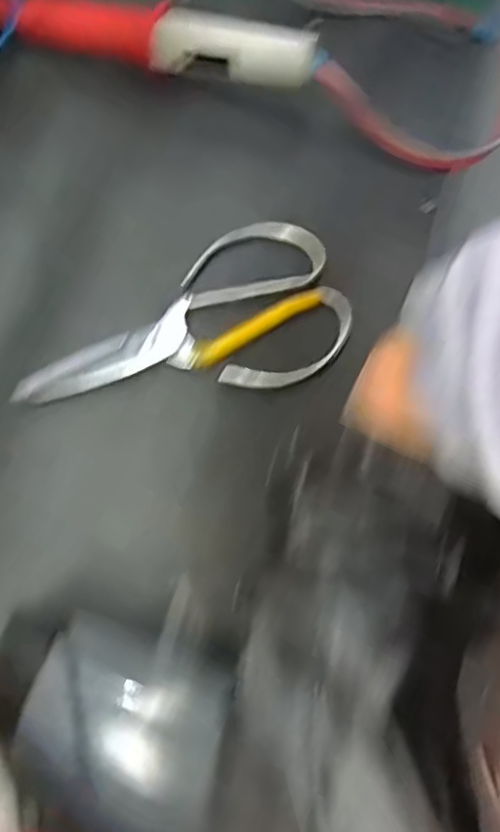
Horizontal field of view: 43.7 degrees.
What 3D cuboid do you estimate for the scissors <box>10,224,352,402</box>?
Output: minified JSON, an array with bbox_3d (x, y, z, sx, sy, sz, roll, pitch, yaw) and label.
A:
[{"bbox_3d":[-0.041,-0.065,0.392,0.201,0.011,0.106,-8,75,-1],"label":"scissors"}]

